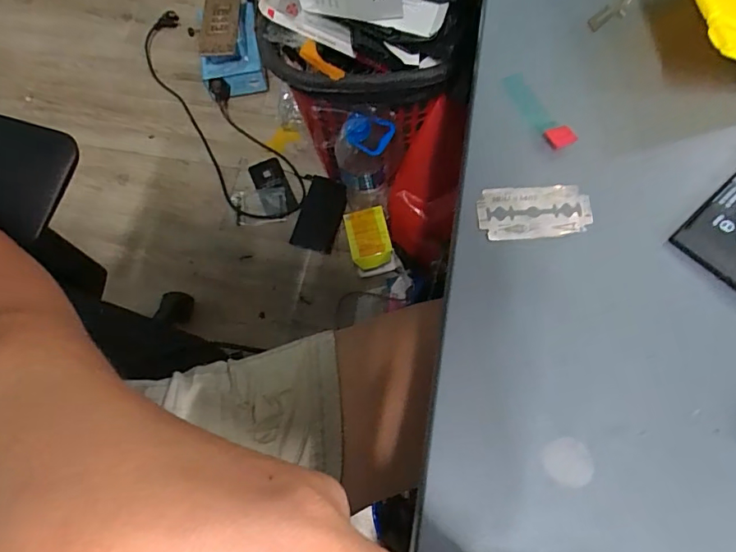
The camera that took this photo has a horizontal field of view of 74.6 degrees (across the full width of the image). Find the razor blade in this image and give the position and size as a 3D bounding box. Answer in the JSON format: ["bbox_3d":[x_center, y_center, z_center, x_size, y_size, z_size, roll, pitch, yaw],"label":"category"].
[{"bbox_3d":[0.064,-0.025,0.185,0.042,0.004,0.022,-3,71,2],"label":"razor blade"}]

